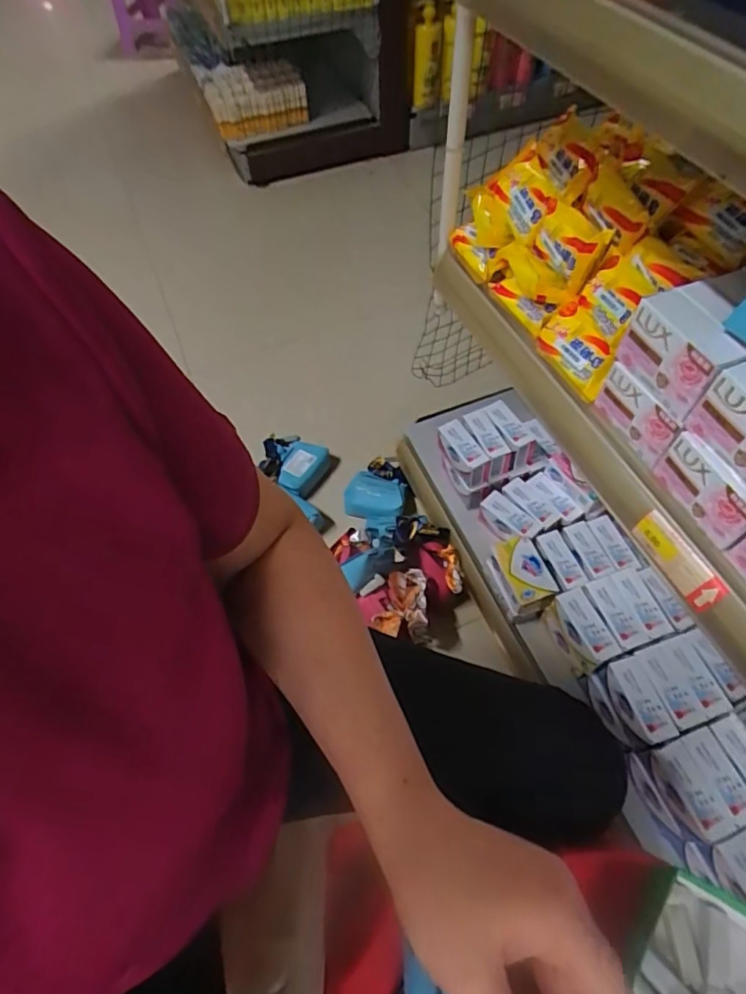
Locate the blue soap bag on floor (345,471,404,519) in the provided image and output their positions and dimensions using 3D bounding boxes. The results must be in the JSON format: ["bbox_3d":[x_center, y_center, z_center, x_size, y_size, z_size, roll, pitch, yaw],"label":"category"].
[{"bbox_3d":[0.004,-0.006,1.071,0.113,0.037,0.099,6,59,6],"label":"blue soap bag on floor"}]

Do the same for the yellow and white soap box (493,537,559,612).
[{"bbox_3d":[0.224,0.108,0.800,0.058,0.026,0.102,-15,60,-7],"label":"yellow and white soap box"}]

